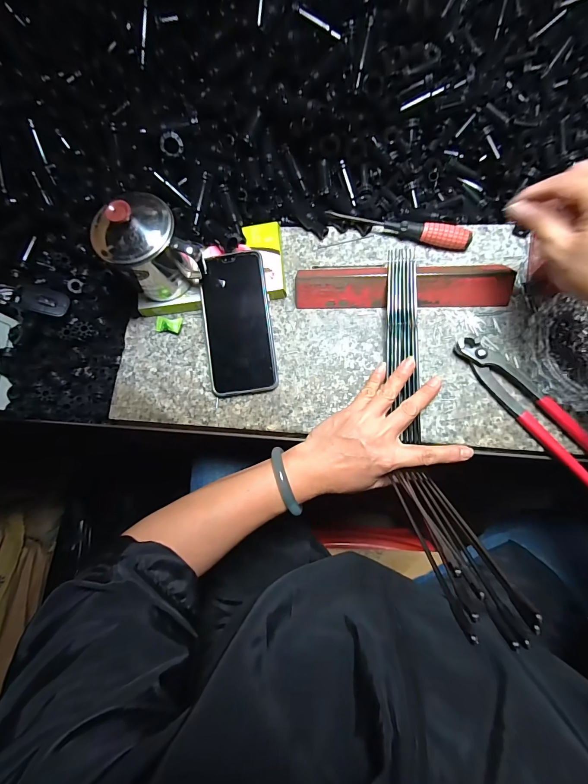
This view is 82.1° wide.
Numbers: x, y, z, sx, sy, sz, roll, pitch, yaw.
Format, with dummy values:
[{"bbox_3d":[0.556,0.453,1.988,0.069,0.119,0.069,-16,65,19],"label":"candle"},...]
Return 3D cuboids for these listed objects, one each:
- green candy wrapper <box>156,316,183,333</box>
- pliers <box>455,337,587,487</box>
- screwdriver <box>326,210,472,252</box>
[{"bbox_3d":[-0.152,-0.082,0.409,0.033,0.013,0.021,8,79,9],"label":"green candy wrapper"},{"bbox_3d":[0.237,0.018,0.330,0.035,0.018,0.191,-40,76,-3],"label":"pliers"},{"bbox_3d":[0.121,-0.190,0.396,0.162,0.017,0.021,14,80,10],"label":"screwdriver"}]

